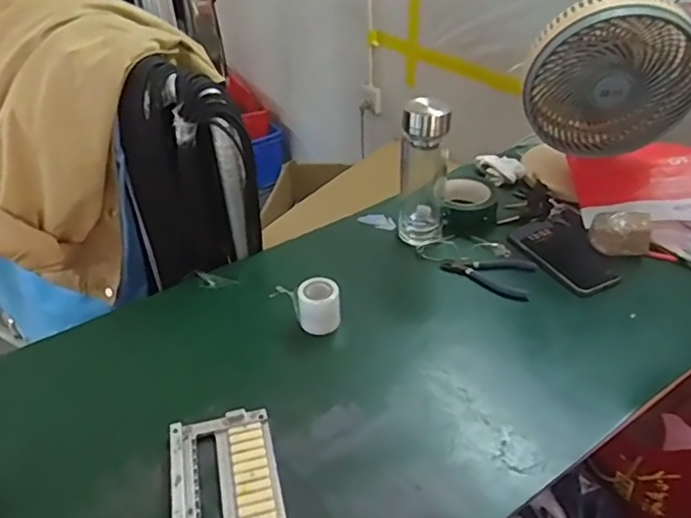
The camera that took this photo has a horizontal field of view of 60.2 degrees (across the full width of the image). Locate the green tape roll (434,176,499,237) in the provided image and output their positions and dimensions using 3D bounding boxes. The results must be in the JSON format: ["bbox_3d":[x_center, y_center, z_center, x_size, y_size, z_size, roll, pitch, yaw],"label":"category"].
[{"bbox_3d":[0.192,-0.086,0.930,0.091,0.059,0.090,-1,36,1],"label":"green tape roll"}]

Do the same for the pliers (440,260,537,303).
[{"bbox_3d":[0.199,0.017,0.840,0.124,0.008,0.079,12,39,18],"label":"pliers"}]

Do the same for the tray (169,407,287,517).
[{"bbox_3d":[-0.110,0.224,0.554,0.099,0.016,0.193,-10,37,-11],"label":"tray"}]

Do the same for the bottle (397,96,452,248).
[{"bbox_3d":[0.113,-0.126,0.857,0.066,0.216,0.061,3,37,7],"label":"bottle"}]

